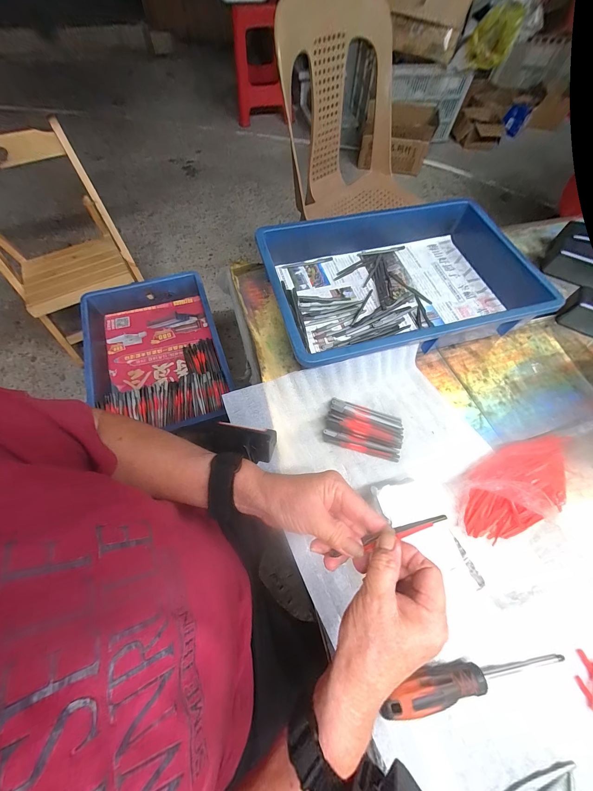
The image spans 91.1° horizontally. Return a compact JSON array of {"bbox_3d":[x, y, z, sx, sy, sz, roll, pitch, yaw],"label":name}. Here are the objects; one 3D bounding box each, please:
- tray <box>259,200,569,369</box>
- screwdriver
[{"bbox_3d":[0.176,-0.198,0.504,0.439,0.073,0.286,-13,65,-9],"label":"tray"},{"bbox_3d":[0.178,0.276,0.289,0.197,0.030,0.029,-8,64,-7],"label":"screwdriver"}]

